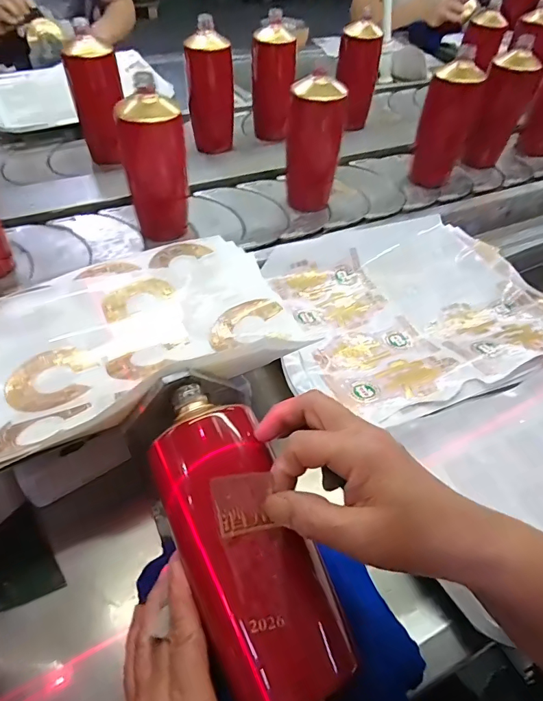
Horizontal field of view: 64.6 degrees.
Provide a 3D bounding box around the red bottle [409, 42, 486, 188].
[{"bbox_3d":[0.300,-0.393,0.735,0.094,0.190,0.070,7,50,2],"label":"red bottle"}]

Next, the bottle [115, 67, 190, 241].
[{"bbox_3d":[-0.154,-0.242,0.577,0.061,0.186,0.066,32,55,21],"label":"bottle"}]

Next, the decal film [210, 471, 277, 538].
[{"bbox_3d":[-0.016,0.090,0.252,0.034,0.006,0.032,-9,82,1],"label":"decal film"}]

